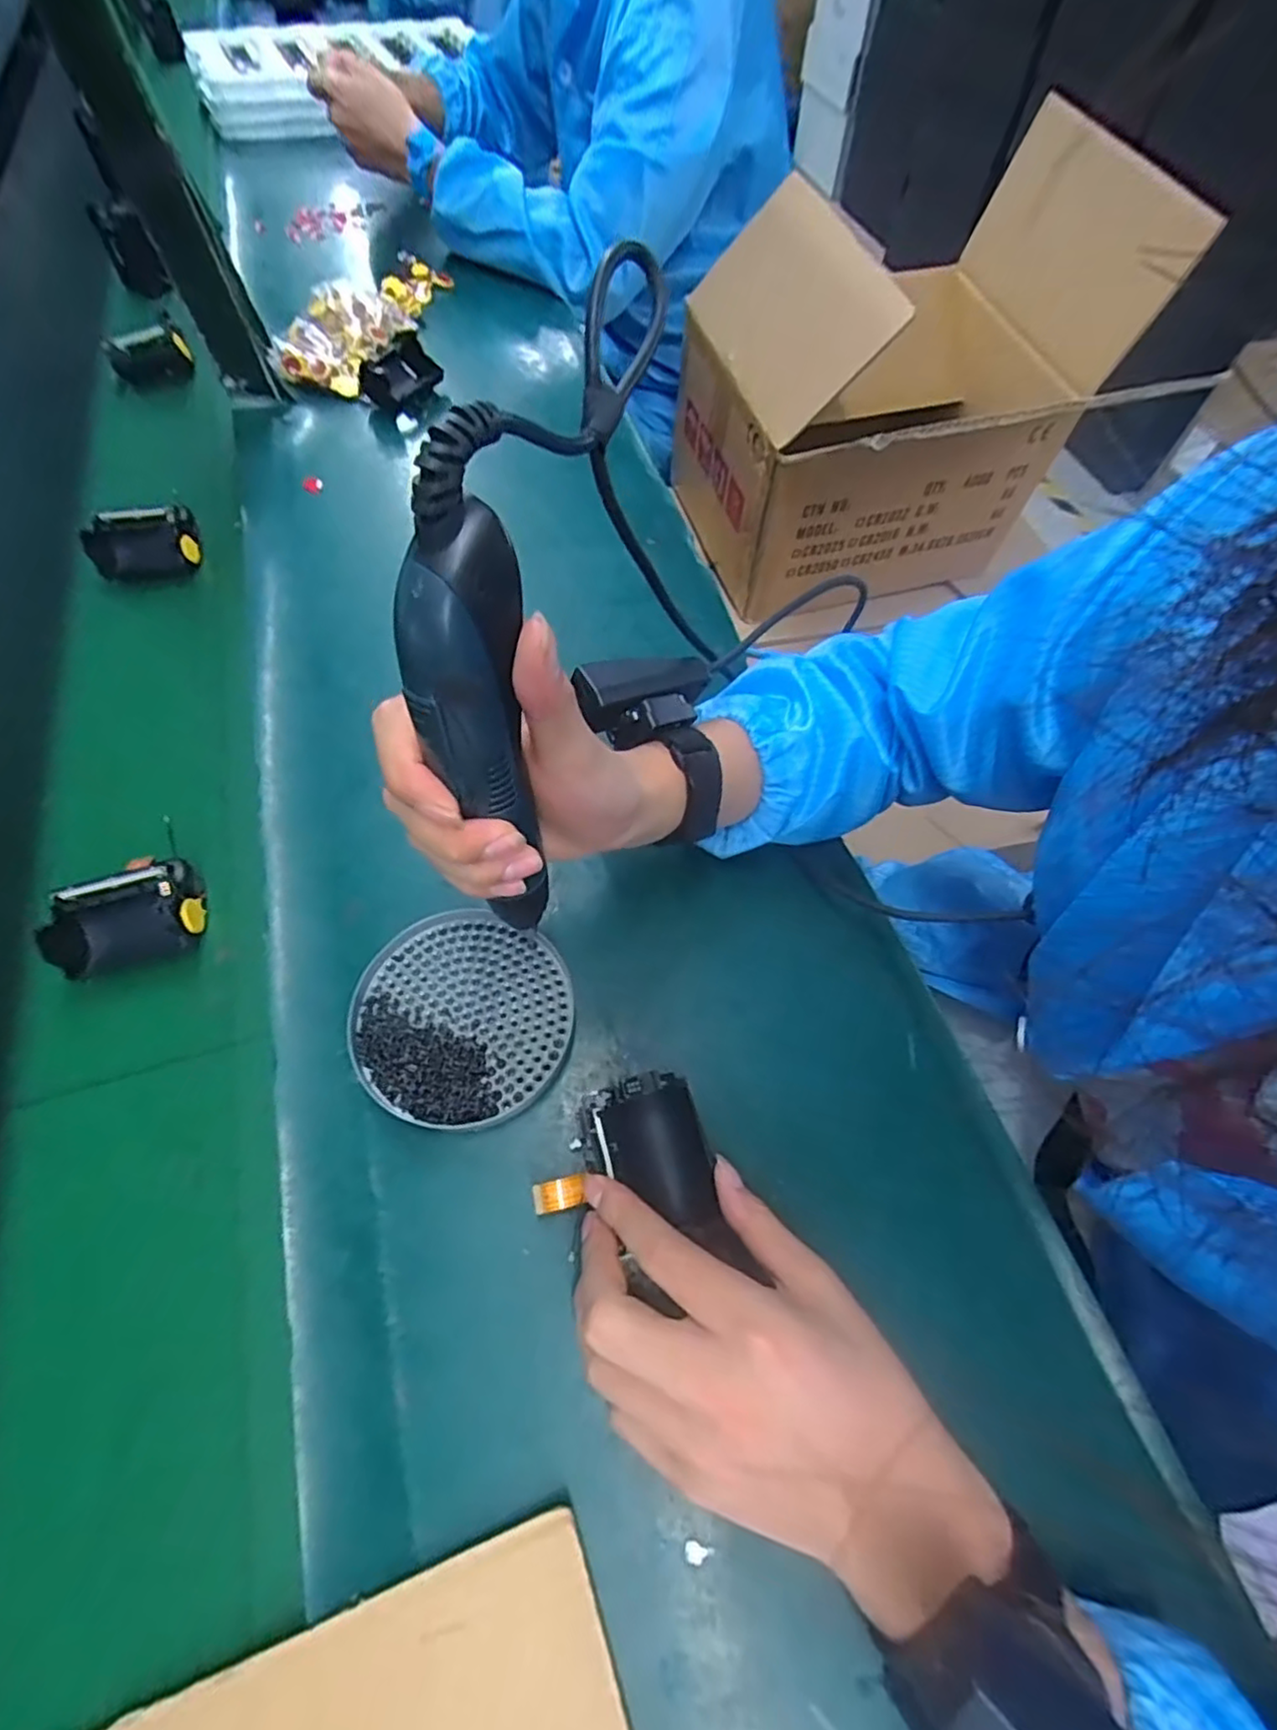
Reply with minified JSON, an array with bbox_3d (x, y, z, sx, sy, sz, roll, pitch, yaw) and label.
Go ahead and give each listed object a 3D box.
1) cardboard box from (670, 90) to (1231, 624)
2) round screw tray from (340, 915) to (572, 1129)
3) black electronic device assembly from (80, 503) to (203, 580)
[{"bbox_3d":[0.271,-0.553,0.740,0.378,0.381,0.312,-15,63,-9],"label":"cardboard box"},{"bbox_3d":[-0.094,0.081,0.354,0.113,0.016,0.110,0,62,-1],"label":"round screw tray"},{"bbox_3d":[-0.396,-0.260,0.522,0.075,0.031,0.041,-5,62,-4],"label":"black electronic device assembly"}]

